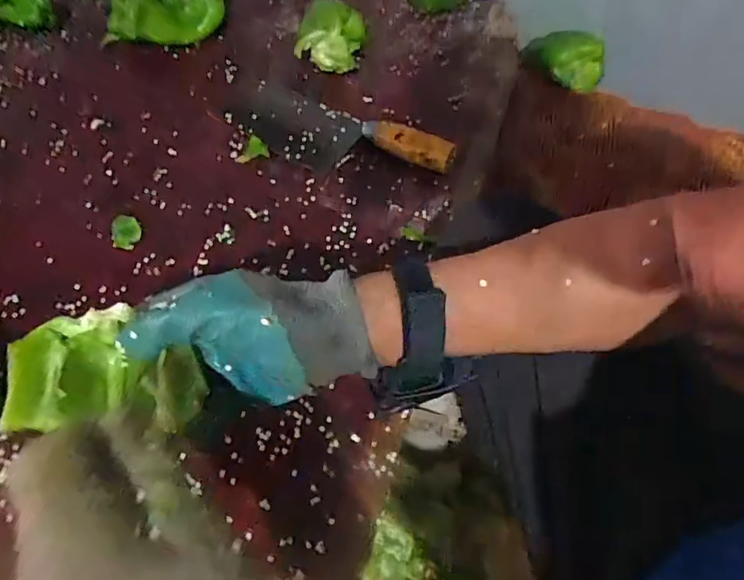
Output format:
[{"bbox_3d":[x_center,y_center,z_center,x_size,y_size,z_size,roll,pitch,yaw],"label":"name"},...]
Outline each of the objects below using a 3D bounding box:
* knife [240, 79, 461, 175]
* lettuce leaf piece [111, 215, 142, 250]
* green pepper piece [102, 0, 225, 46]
[{"bbox_3d":[-0.041,-0.157,0.556,0.232,0.031,0.084,28,63,15],"label":"knife"},{"bbox_3d":[-0.228,-0.055,0.502,0.026,0.010,0.033,-11,60,-7],"label":"lettuce leaf piece"},{"bbox_3d":[-0.248,-0.336,0.628,0.150,0.088,0.081,-15,60,-9],"label":"green pepper piece"}]

